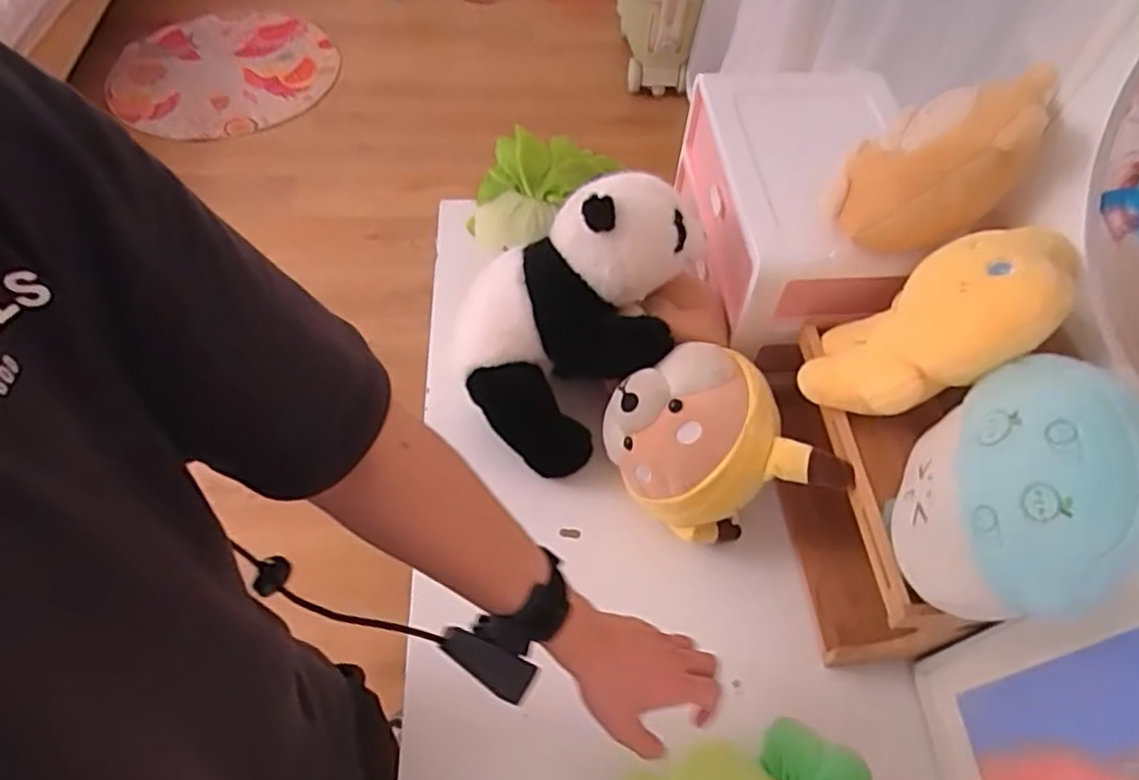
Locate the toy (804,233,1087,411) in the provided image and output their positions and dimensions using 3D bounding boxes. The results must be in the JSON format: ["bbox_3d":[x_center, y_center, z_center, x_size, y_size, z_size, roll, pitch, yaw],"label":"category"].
[{"bbox_3d":[0.317,-0.058,0.635,0.068,0.233,0.136,24,53,-24],"label":"toy"}]

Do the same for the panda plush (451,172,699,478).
[{"bbox_3d":[0.013,-0.083,0.789,0.199,0.233,0.267,38,63,21],"label":"panda plush"}]

